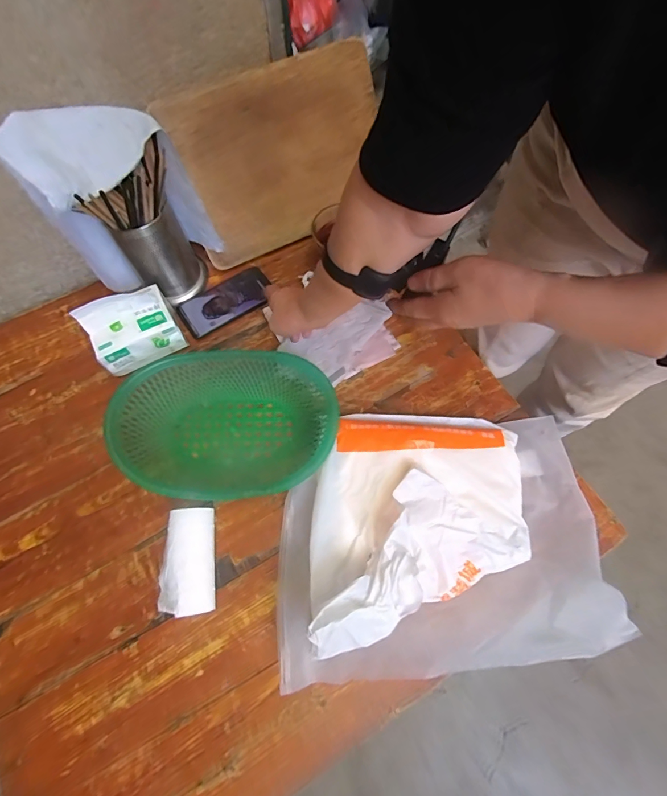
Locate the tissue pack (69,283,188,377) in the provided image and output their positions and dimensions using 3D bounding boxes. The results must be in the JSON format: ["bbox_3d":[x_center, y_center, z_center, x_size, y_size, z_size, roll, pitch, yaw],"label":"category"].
[{"bbox_3d":[-0.308,-0.107,0.612,0.121,0.097,0.083,-29,68,-11],"label":"tissue pack"}]

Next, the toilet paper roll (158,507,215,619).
[{"bbox_3d":[-0.189,0.209,0.514,0.069,0.034,0.124,-8,65,-1],"label":"toilet paper roll"}]

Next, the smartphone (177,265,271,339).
[{"bbox_3d":[-0.183,-0.166,0.685,0.157,0.015,0.075,-33,73,-17],"label":"smartphone"}]

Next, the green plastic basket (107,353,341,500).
[{"bbox_3d":[-0.146,0.037,0.564,0.298,0.072,0.209,0,66,2],"label":"green plastic basket"}]

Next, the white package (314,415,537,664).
[{"bbox_3d":[0.110,0.151,0.503,0.275,0.086,0.280,-1,65,2],"label":"white package"}]

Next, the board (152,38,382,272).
[{"bbox_3d":[-0.076,-0.396,0.659,0.339,0.242,0.015,-28,36,-10],"label":"board"}]

